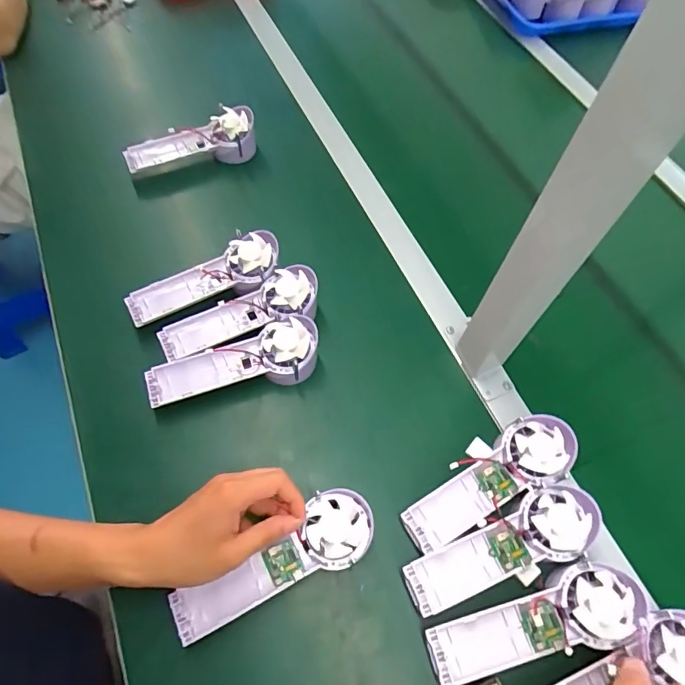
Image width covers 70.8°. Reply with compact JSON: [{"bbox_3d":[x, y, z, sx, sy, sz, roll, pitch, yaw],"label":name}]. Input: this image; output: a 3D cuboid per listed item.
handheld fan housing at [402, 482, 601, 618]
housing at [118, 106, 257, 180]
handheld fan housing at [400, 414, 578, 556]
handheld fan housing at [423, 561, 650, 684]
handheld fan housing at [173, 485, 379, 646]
[{"bbox_3d":[0.138,0.176,0.421,0.175,0.026,0.060,-15,63,-11],"label":"handheld fan housing"},{"bbox_3d":[-0.201,-0.260,0.650,0.178,0.057,0.059,-18,64,-12],"label":"housing"},{"bbox_3d":[0.136,0.126,0.449,0.174,0.032,0.063,-26,66,-16],"label":"handheld fan housing"},{"bbox_3d":[0.159,0.228,0.396,0.178,0.025,0.060,-9,62,-8],"label":"handheld fan housing"},{"bbox_3d":[-0.055,0.186,0.406,0.173,0.023,0.059,-28,66,-9],"label":"handheld fan housing"}]

